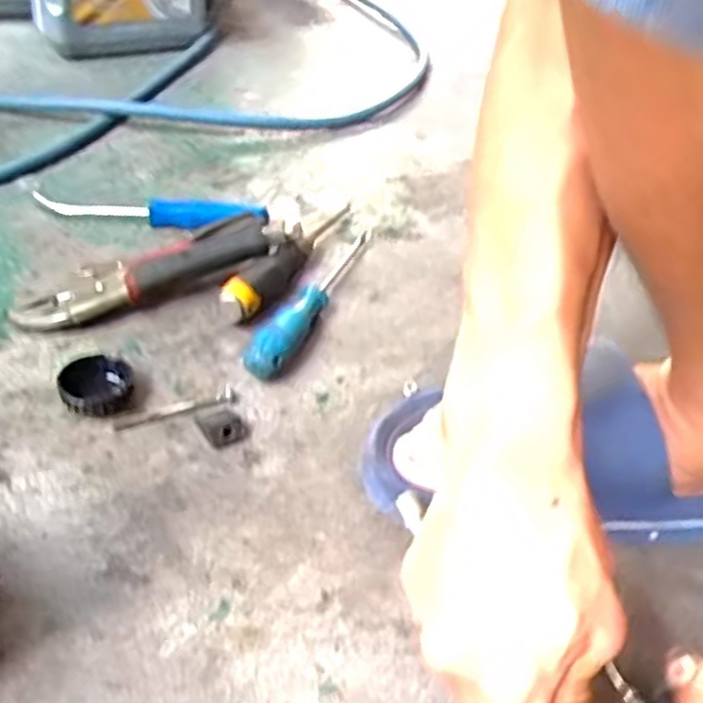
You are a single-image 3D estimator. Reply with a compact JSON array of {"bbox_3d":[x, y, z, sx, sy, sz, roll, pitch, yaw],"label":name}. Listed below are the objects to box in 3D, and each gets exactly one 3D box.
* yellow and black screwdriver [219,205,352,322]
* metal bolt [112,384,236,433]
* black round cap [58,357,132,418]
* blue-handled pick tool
[{"bbox_3d":[-0.047,-0.084,0.596,0.031,0.029,0.200,20,41,15],"label":"yellow and black screwdriver"},{"bbox_3d":[-0.113,0.036,0.465,0.078,0.008,0.011,-14,44,-23],"label":"metal bolt"},{"bbox_3d":[-0.163,0.021,0.463,0.041,0.017,0.048,-3,41,-12],"label":"black round cap"},{"bbox_3d":[-0.170,-0.117,0.617,0.193,0.029,0.023,7,40,-1],"label":"blue-handled pick tool"}]

